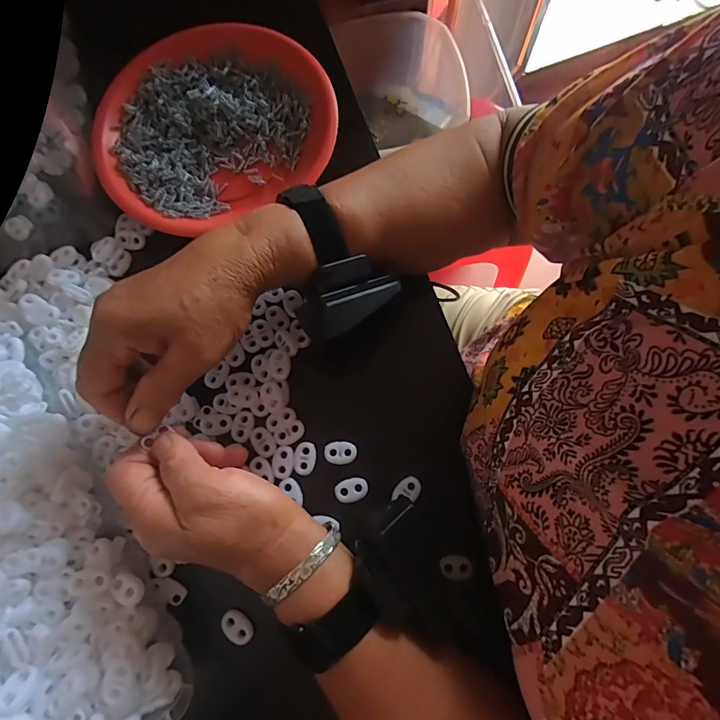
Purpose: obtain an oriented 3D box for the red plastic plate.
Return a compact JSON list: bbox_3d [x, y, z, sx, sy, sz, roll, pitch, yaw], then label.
[{"bbox_3d":[-0.120,-0.195,0.356,0.188,0.028,0.166,-25,77,-5],"label":"red plastic plate"}]

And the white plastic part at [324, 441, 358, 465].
[{"bbox_3d":[-0.014,0.065,0.304,0.023,0.004,0.015,2,76,2],"label":"white plastic part"}]

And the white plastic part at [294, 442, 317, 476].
[{"bbox_3d":[-0.039,0.069,0.304,0.016,0.004,0.022,7,76,3],"label":"white plastic part"}]

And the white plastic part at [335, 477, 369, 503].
[{"bbox_3d":[-0.006,0.090,0.299,0.023,0.004,0.016,-20,76,-4],"label":"white plastic part"}]

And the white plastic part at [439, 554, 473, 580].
[{"bbox_3d":[0.063,0.136,0.283,0.021,0.004,0.015,0,71,0],"label":"white plastic part"}]

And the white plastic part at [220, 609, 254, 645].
[{"bbox_3d":[-0.080,0.175,0.283,0.022,0.008,0.013,37,79,9],"label":"white plastic part"}]

